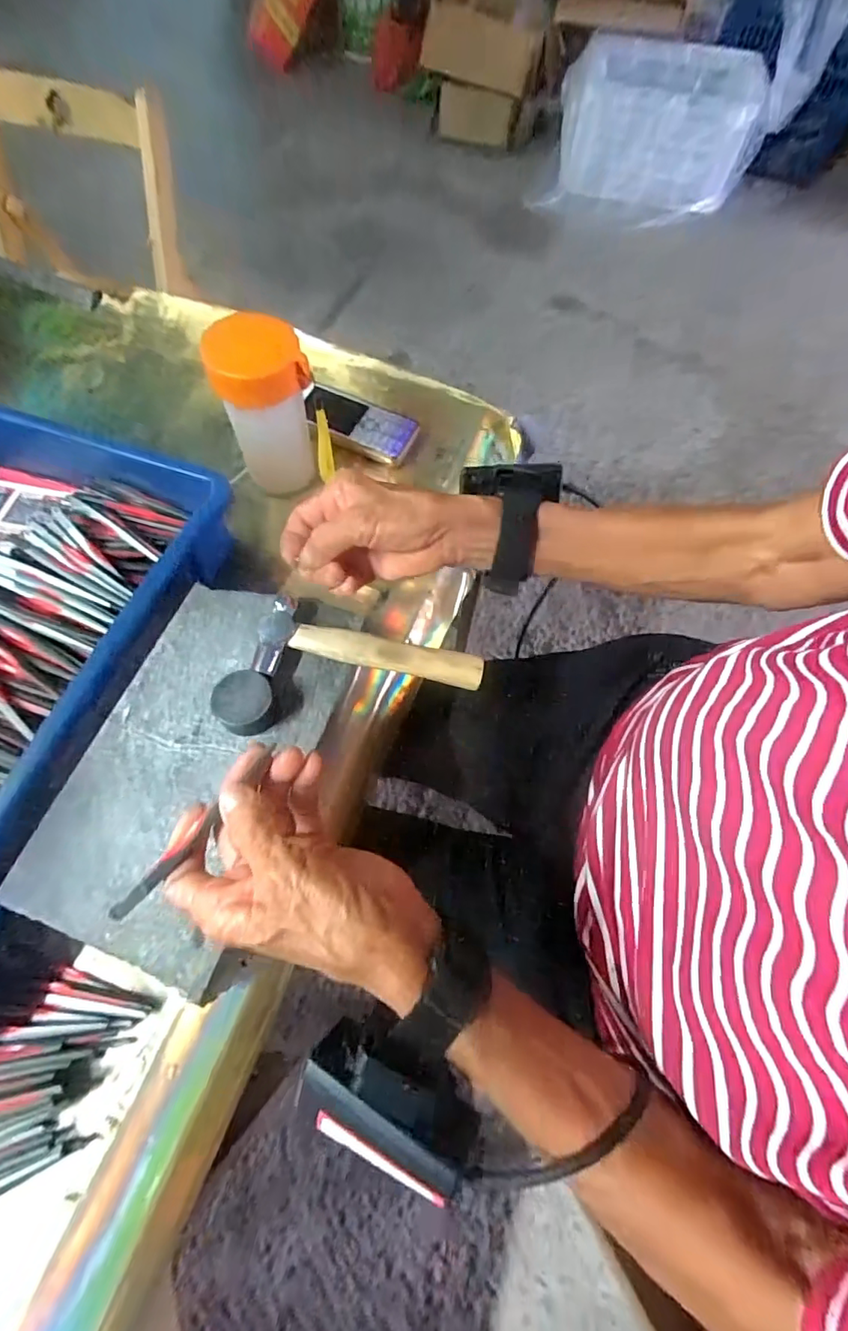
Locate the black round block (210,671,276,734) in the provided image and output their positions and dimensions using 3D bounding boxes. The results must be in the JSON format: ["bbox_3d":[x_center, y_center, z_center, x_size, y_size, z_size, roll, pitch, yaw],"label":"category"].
[{"bbox_3d":[-0.111,0.024,0.344,0.039,0.024,0.037,1,66,-1],"label":"black round block"}]

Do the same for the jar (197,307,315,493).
[{"bbox_3d":[-0.127,-0.210,0.438,0.068,0.139,0.063,1,66,-1],"label":"jar"}]

